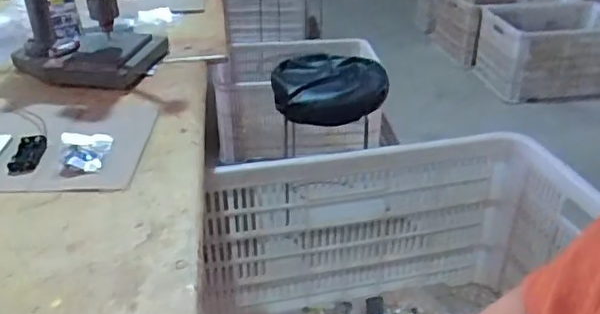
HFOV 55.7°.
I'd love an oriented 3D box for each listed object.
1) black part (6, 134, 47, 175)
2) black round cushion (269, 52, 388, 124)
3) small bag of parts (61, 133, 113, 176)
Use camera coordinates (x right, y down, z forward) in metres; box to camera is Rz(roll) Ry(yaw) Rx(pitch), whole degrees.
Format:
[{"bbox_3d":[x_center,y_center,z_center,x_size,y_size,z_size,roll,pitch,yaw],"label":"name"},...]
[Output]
[{"bbox_3d":[-0.316,-0.003,0.660,0.032,0.012,0.069,-3,30,-3],"label":"black part"},{"bbox_3d":[0.081,-0.189,1.560,0.307,0.102,0.241,1,30,2],"label":"black round cushion"},{"bbox_3d":[-0.249,-0.006,0.663,0.054,0.017,0.081,-10,31,-14],"label":"small bag of parts"}]

